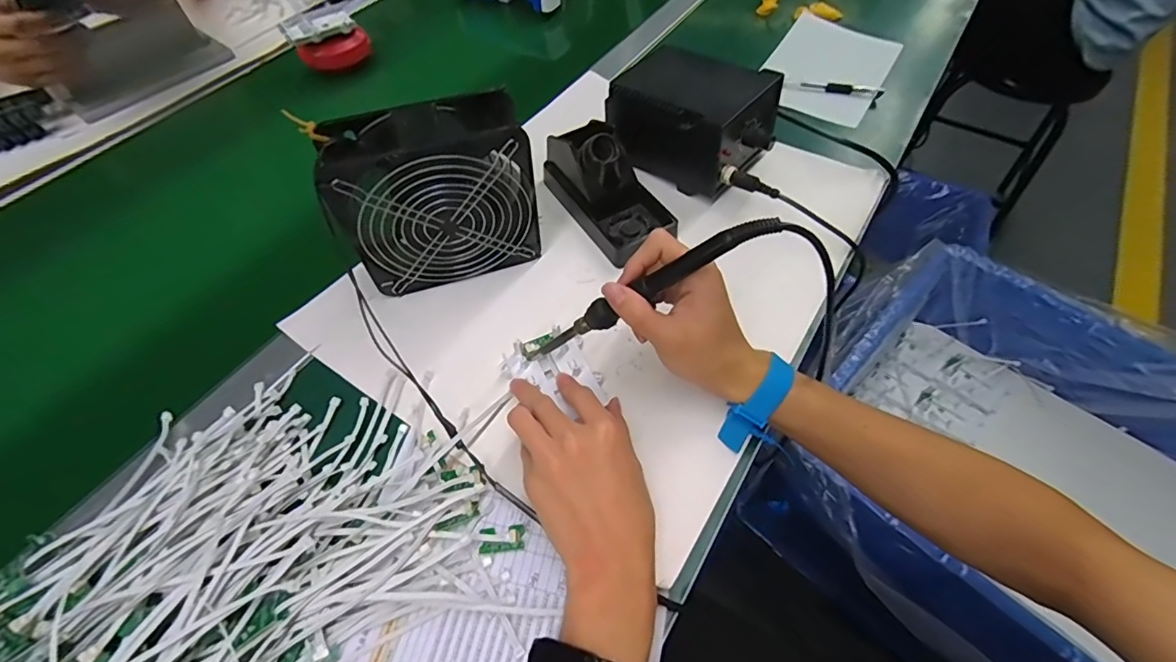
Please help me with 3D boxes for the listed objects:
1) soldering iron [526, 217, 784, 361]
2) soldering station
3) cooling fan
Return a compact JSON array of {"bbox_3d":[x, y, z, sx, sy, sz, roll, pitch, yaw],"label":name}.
[{"bbox_3d":[0.033,-0.023,0.356,0.213,0.026,0.021,-31,49,34],"label":"soldering iron"},{"bbox_3d":[0.111,-0.224,0.542,0.163,0.088,0.126,29,61,20],"label":"soldering station"},{"bbox_3d":[-0.124,-0.106,0.433,0.153,0.153,0.063,-19,57,-11],"label":"cooling fan"}]

